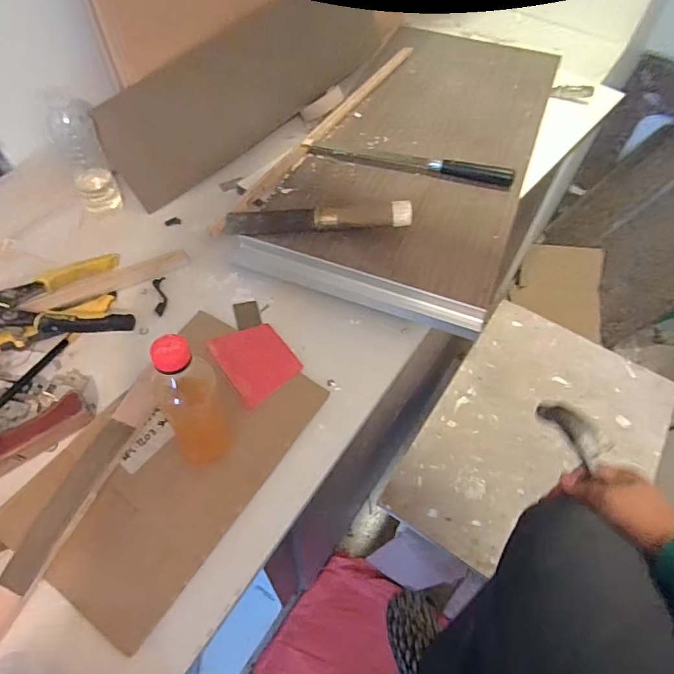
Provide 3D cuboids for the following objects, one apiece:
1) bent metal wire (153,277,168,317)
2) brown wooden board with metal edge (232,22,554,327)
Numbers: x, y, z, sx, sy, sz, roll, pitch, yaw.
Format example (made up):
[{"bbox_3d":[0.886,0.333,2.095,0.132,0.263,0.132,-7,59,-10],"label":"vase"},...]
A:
[{"bbox_3d":[-0.235,-0.053,0.641,0.016,0.006,0.062,-8,57,-8],"label":"bent metal wire"},{"bbox_3d":[0.144,-0.335,0.819,0.361,0.044,0.721,19,57,10],"label":"brown wooden board with metal edge"}]

